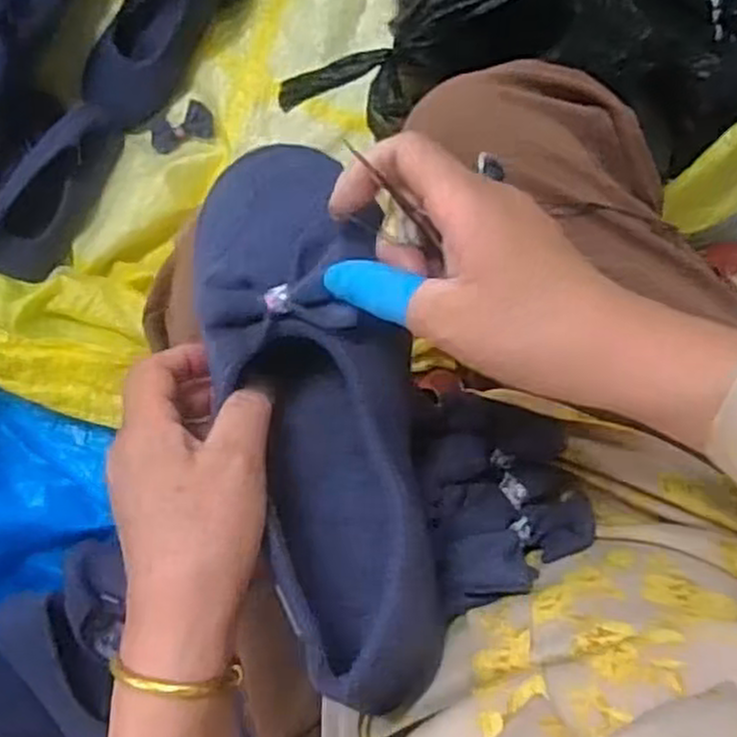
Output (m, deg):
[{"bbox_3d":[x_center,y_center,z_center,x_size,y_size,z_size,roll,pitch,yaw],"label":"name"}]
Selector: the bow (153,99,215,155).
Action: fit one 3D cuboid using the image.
[{"bbox_3d":[-0.213,-0.277,0.876,0.073,0.009,0.044,-17,91,10],"label":"bow"}]

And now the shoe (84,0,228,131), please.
[{"bbox_3d":[-0.227,-0.377,0.822,0.084,0.083,0.245,43,111,4],"label":"shoe"}]

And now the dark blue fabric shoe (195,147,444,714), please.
[{"bbox_3d":[-0.020,0.020,0.335,0.078,0.059,0.240,-15,84,10],"label":"dark blue fabric shoe"}]

